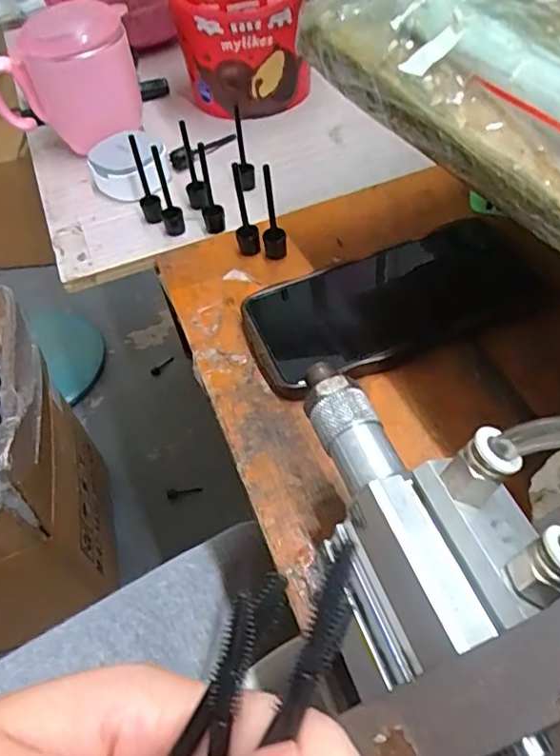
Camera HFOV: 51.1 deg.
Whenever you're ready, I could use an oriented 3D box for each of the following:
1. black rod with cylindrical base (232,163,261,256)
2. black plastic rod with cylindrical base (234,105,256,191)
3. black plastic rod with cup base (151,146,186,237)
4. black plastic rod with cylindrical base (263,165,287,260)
[{"bbox_3d":[-0.022,-0.103,0.368,0.014,0.060,0.013,-8,51,0],"label":"black rod with cylindrical base"},{"bbox_3d":[-0.027,-0.164,0.423,0.010,0.066,0.013,2,52,8],"label":"black plastic rod with cylindrical base"},{"bbox_3d":[-0.077,-0.124,0.397,0.014,0.064,0.012,-18,52,-8],"label":"black plastic rod with cup base"},{"bbox_3d":[-0.005,-0.100,0.361,0.014,0.061,0.013,-6,51,2],"label":"black plastic rod with cylindrical base"}]

